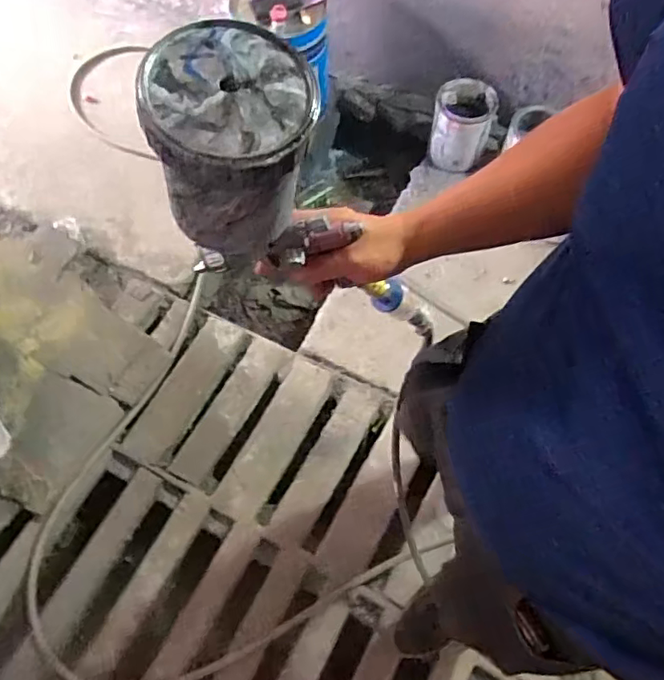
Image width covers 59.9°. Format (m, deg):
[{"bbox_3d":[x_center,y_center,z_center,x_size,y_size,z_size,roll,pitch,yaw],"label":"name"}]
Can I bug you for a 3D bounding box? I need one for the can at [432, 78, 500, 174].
[{"bbox_3d":[0.370,-0.623,1.671,0.177,0.165,0.197,8,65,3],"label":"can"}]

